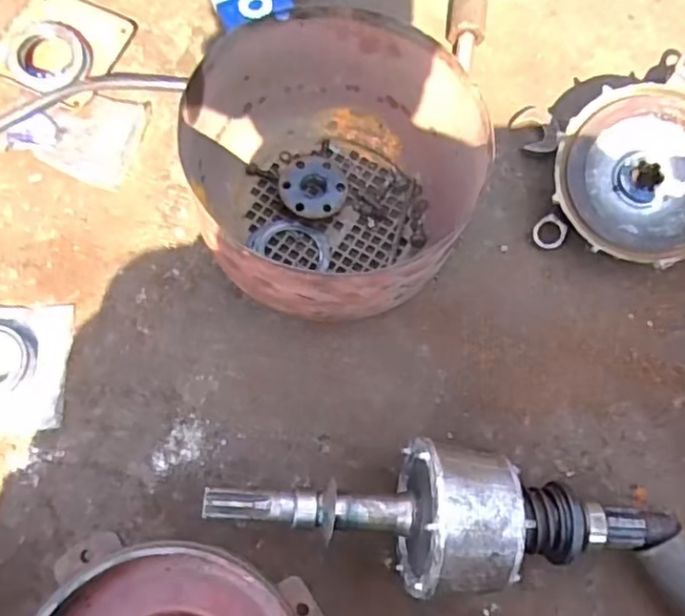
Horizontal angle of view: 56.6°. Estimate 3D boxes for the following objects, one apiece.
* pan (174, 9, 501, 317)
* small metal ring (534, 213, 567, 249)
[{"bbox_3d":[0.000,-0.099,0.481,0.194,0.117,0.206,0,73,-1],"label":"pan"},{"bbox_3d":[0.175,-0.064,0.535,0.028,0.007,0.028,4,101,19],"label":"small metal ring"}]

